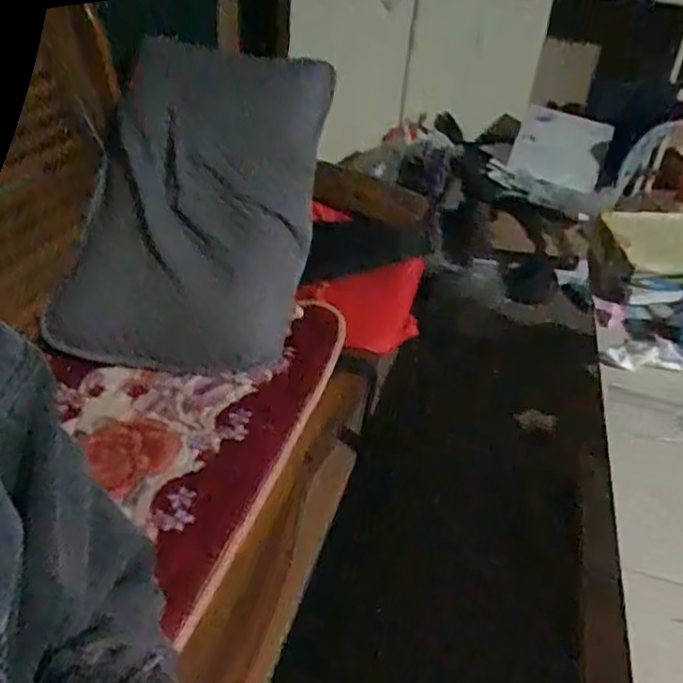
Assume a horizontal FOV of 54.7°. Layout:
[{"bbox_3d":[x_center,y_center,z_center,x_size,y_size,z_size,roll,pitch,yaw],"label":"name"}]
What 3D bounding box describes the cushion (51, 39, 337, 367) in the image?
[{"bbox_3d":[-0.262,-0.223,1.129,0.407,0.533,0.121,8,6,3],"label":"cushion"}]

